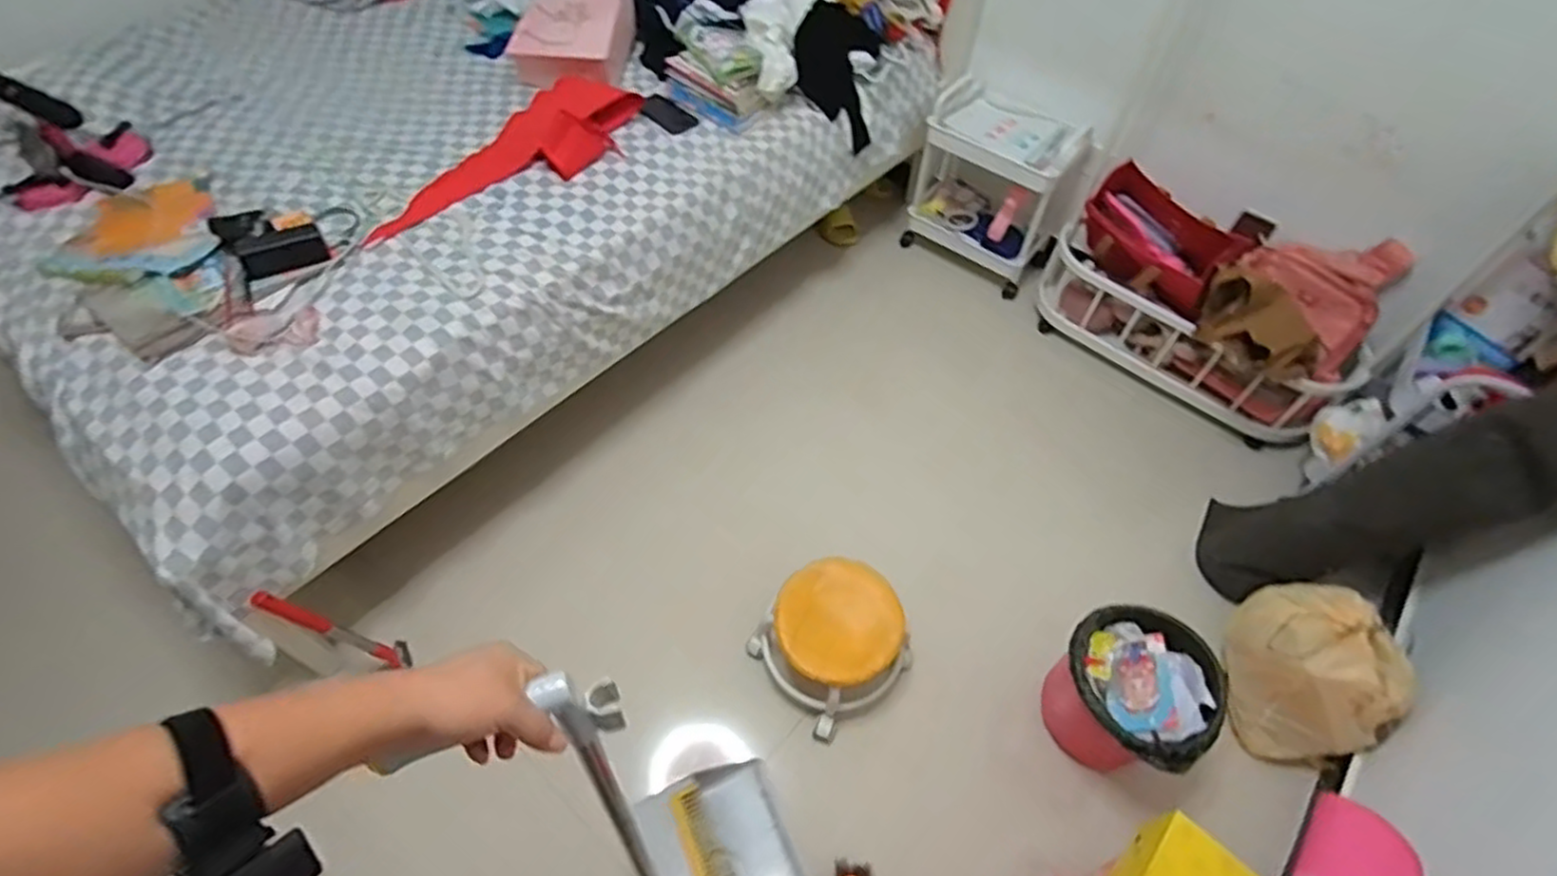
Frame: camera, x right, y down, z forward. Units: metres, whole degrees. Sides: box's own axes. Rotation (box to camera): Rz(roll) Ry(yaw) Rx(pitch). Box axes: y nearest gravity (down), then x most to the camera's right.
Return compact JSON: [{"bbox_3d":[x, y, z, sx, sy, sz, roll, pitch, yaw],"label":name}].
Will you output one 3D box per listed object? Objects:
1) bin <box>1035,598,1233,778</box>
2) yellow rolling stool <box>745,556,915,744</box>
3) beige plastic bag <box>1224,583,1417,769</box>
[{"bbox_3d":[0.641,0.492,1.340,0.247,0.320,0.265,1,59,-1],"label":"bin"},{"bbox_3d":[0.110,0.403,1.401,0.269,0.179,0.266,-35,66,-20],"label":"yellow rolling stool"},{"bbox_3d":[1.028,0.443,1.363,0.221,0.235,0.316,5,59,2],"label":"beige plastic bag"}]

